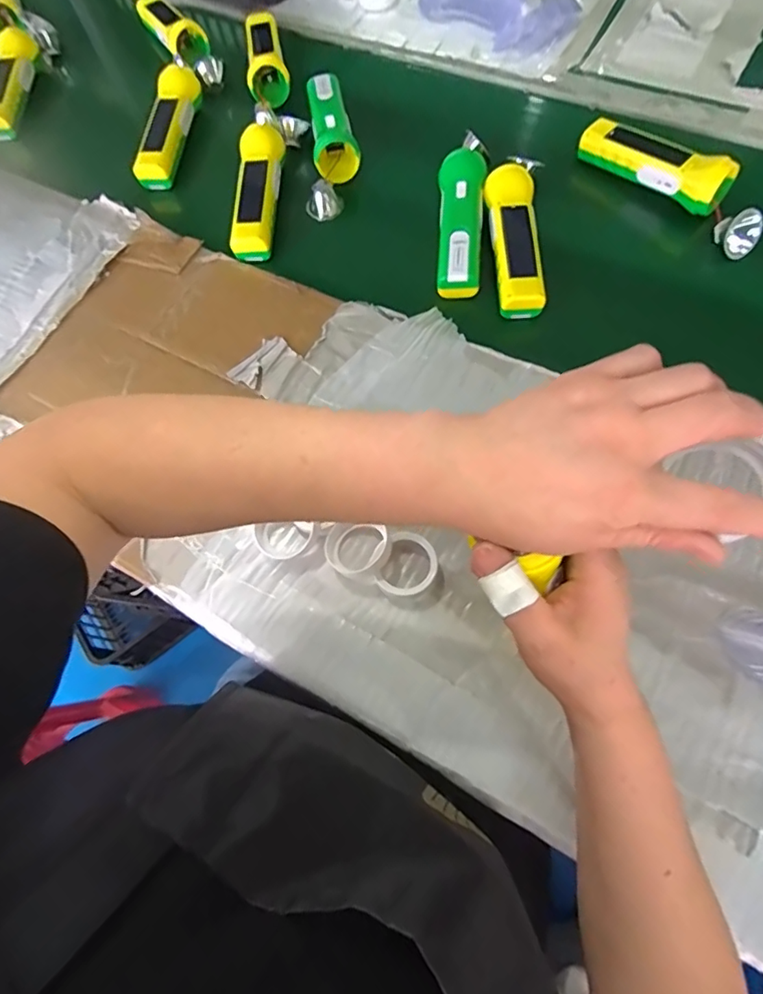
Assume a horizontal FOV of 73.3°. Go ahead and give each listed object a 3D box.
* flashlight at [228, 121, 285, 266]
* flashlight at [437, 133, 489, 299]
[{"bbox_3d":[-0.140,-0.351,0.585,0.048,0.037,0.179,0,66,1],"label":"flashlight"},{"bbox_3d":[0.085,-0.309,0.550,0.048,0.040,0.204,6,66,4],"label":"flashlight"}]

